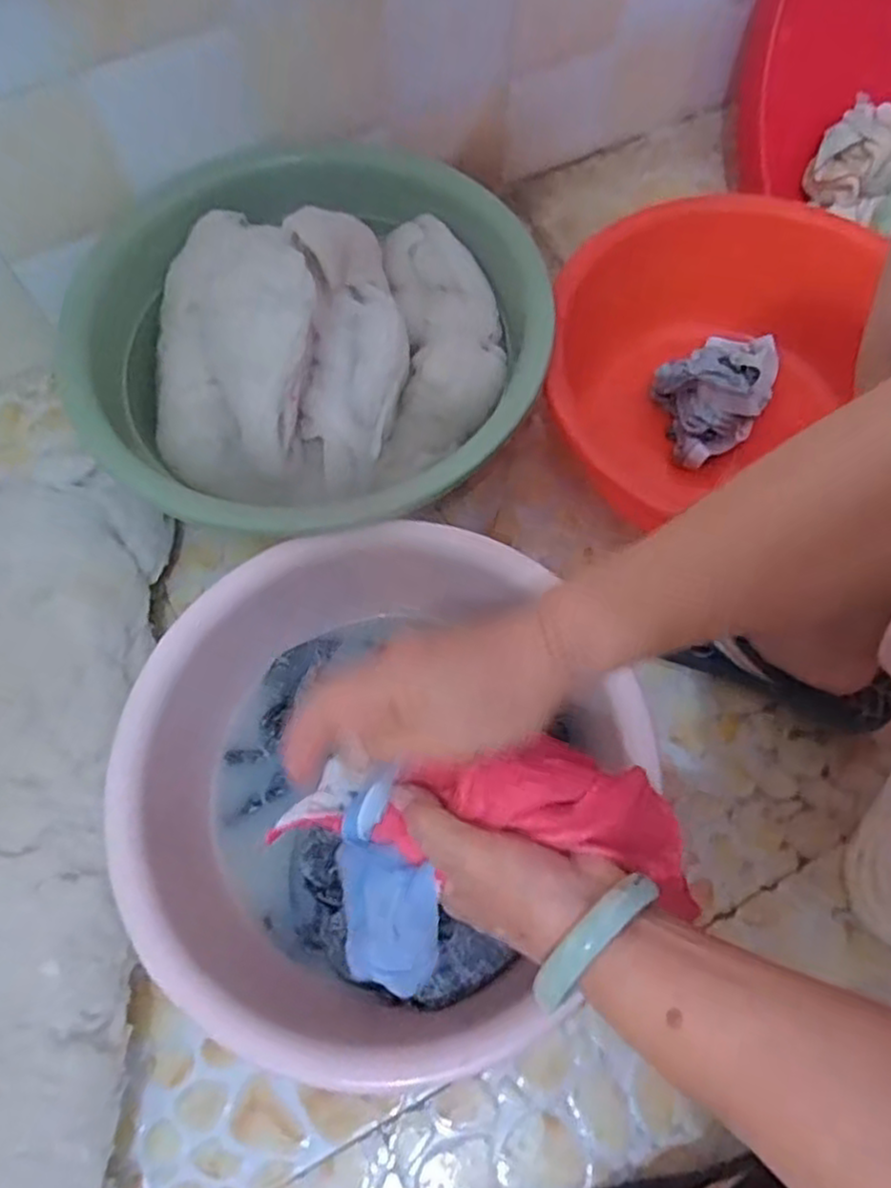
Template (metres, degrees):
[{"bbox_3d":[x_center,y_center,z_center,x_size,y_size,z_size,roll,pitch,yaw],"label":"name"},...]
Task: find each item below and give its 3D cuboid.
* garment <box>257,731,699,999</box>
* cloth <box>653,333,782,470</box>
[{"bbox_3d":[0.022,0.138,0.418,0.218,0.120,0.125,-16,67,-5],"label":"garment"},{"bbox_3d":[0.300,-0.228,0.796,0.169,0.076,0.114,-42,72,-15],"label":"cloth"}]

